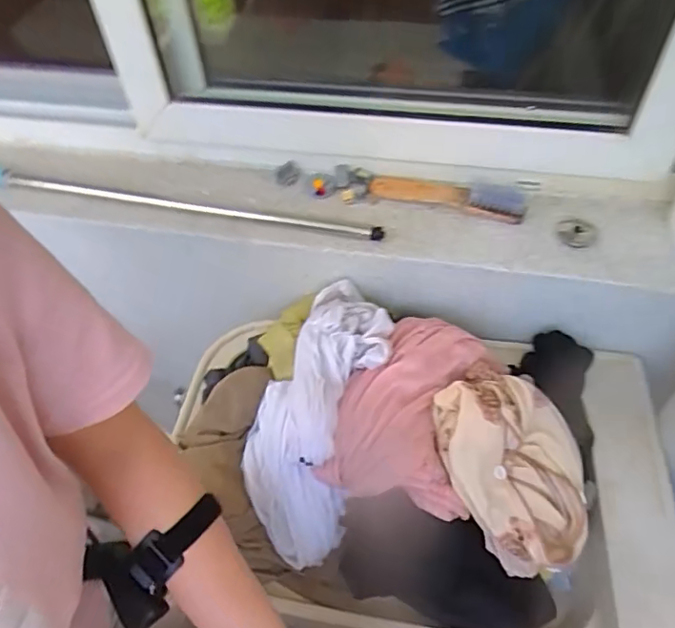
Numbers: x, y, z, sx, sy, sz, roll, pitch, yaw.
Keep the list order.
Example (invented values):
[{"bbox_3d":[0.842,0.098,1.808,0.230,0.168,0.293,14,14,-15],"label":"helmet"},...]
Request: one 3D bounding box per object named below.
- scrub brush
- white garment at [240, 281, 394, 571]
[{"bbox_3d":[0.144,-0.154,0.718,0.201,0.032,0.051,7,52,9],"label":"scrub brush"},{"bbox_3d":[-0.029,0.113,0.631,0.127,0.097,0.327,13,78,14],"label":"white garment"}]

